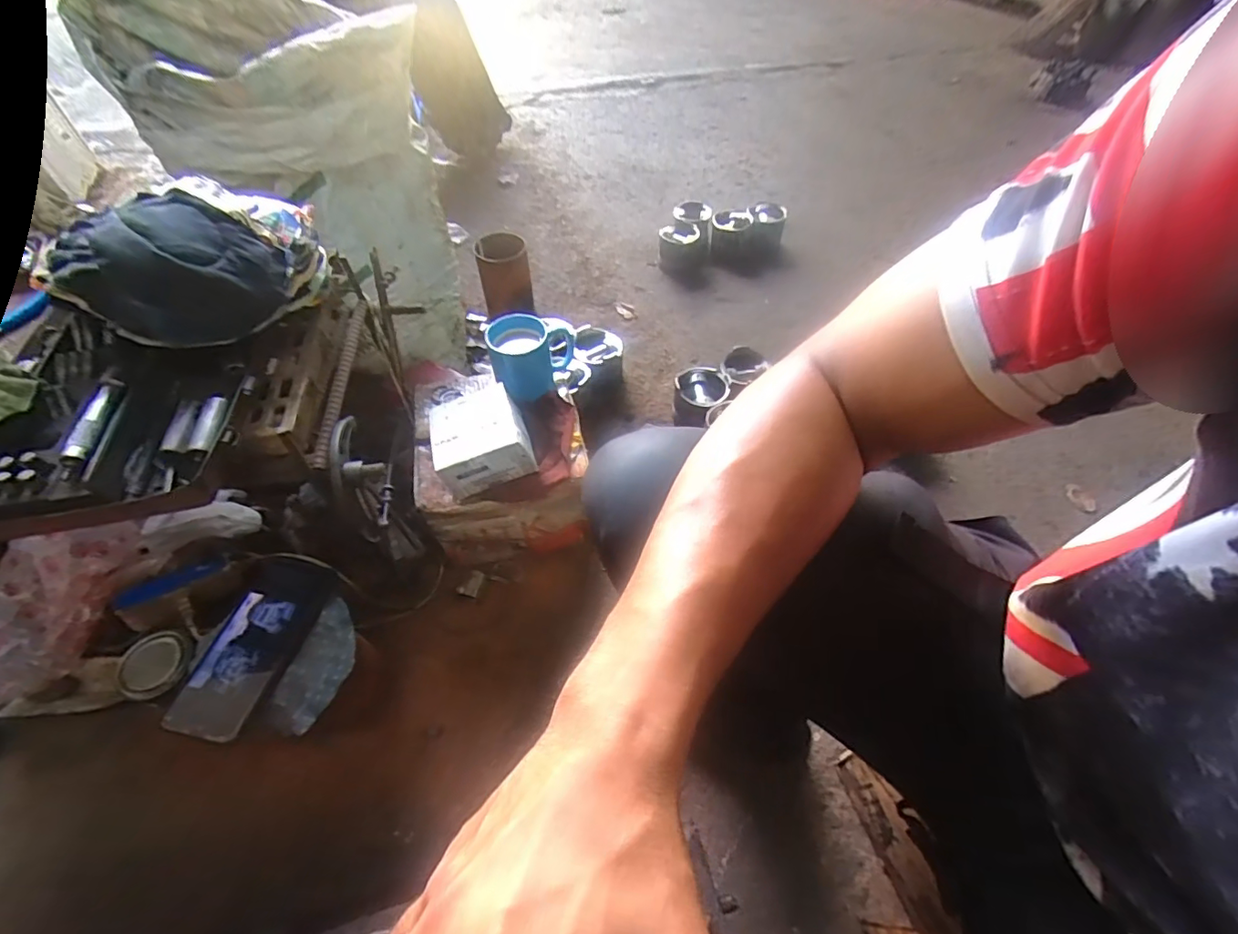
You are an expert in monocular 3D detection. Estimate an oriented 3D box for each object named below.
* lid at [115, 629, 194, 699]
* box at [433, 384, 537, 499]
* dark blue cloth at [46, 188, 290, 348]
[{"bbox_3d":[-0.486,0.205,0.548,0.072,0.016,0.058,-37,72,-18],"label":"lid"},{"bbox_3d":[-0.171,-0.038,0.645,0.108,0.064,0.112,-18,56,-10],"label":"box"},{"bbox_3d":[-0.399,-0.172,0.477,0.143,0.092,0.147,27,60,20],"label":"dark blue cloth"}]

